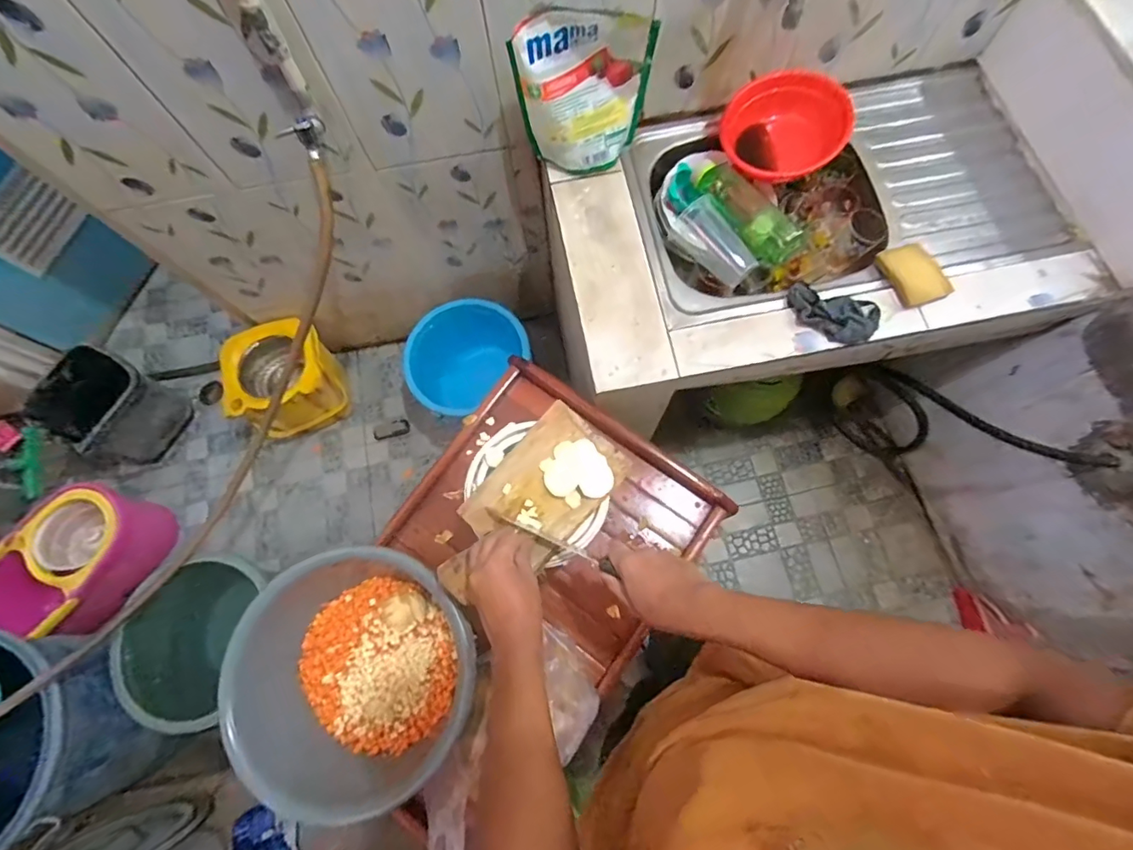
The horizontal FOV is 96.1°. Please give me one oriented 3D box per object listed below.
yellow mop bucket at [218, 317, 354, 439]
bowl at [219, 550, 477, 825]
[{"bbox_3d":[-0.732,-0.108,1.381,0.254,0.281,0.218,-15,74,-2],"label":"yellow mop bucket"},{"bbox_3d":[-0.274,0.318,0.670,0.292,0.129,0.285,-15,74,-2],"label":"bowl"}]

